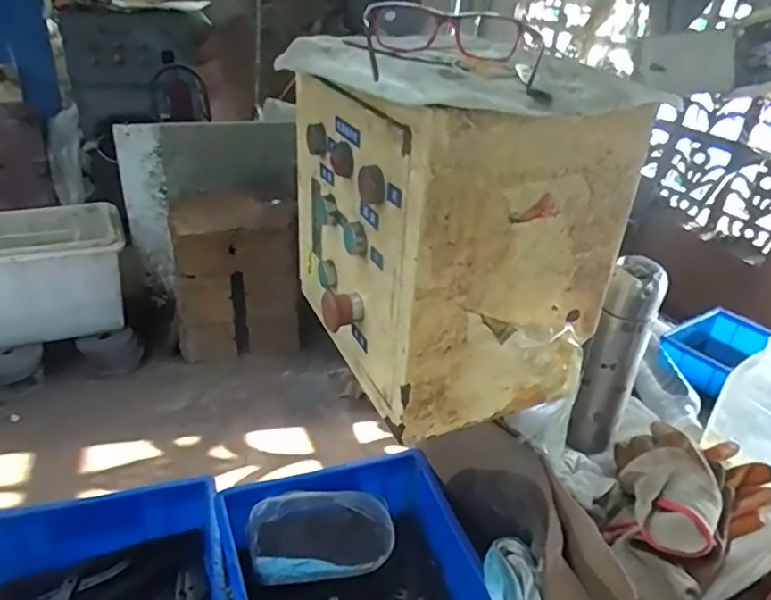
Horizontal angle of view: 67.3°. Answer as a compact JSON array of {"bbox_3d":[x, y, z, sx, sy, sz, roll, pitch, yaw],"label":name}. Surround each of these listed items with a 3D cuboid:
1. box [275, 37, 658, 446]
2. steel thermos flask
[{"bbox_3d":[0.050,-0.075,0.548,0.210,0.283,0.260,-11,33,-23],"label":"box"},{"bbox_3d":[0.251,0.068,0.648,0.060,0.226,0.053,25,36,32],"label":"steel thermos flask"}]

